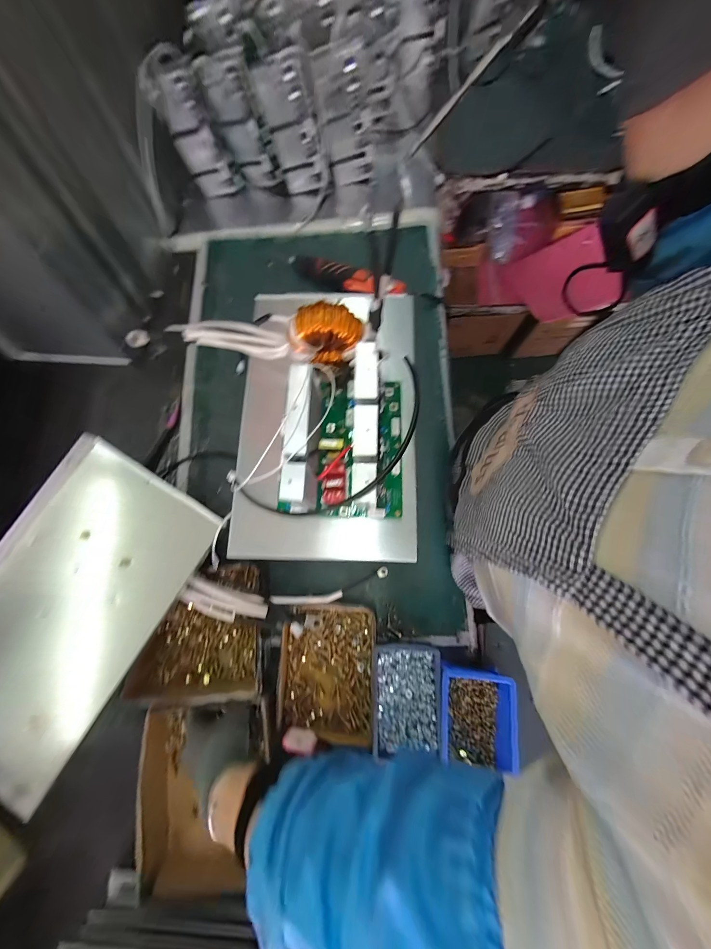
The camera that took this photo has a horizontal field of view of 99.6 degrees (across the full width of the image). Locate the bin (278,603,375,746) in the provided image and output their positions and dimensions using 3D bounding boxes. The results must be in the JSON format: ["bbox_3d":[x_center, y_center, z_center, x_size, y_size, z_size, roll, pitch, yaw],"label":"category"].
[{"bbox_3d":[-0.043,0.286,0.447,0.139,0.041,0.181,2,77,2],"label":"bin"}]

